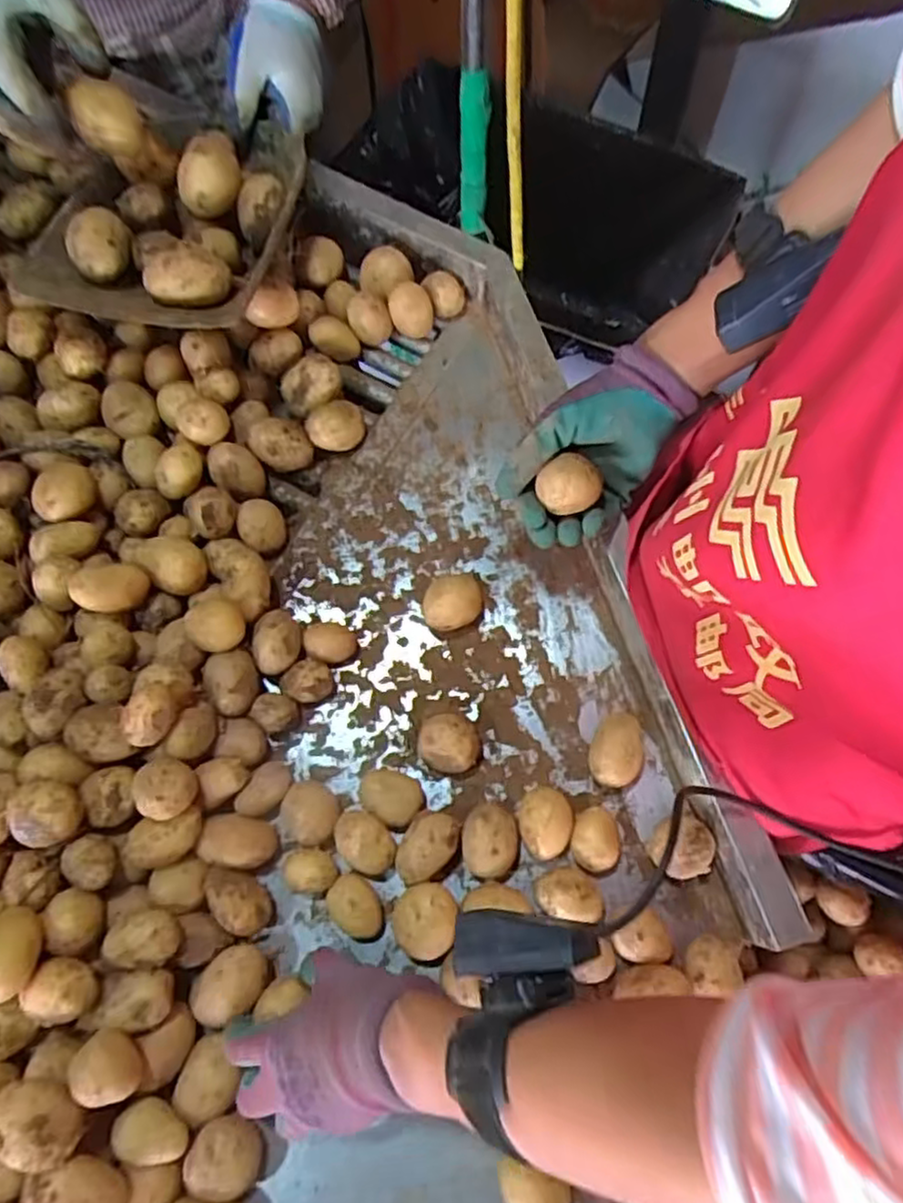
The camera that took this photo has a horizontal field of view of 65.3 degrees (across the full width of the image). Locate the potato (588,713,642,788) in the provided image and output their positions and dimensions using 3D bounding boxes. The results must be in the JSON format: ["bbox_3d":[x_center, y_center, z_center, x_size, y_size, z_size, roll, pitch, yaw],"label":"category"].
[{"bbox_3d":[0.116,0.106,0.505,0.034,0.028,0.052,12,70,5],"label":"potato"}]

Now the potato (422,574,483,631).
[{"bbox_3d":[0.000,0.003,0.540,0.044,0.032,0.038,-12,69,-3],"label":"potato"}]

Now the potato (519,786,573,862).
[{"bbox_3d":[0.064,0.154,0.490,0.036,0.035,0.044,-7,69,-1],"label":"potato"}]

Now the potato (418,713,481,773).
[{"bbox_3d":[-0.002,0.102,0.510,0.044,0.037,0.039,3,69,2],"label":"potato"}]

